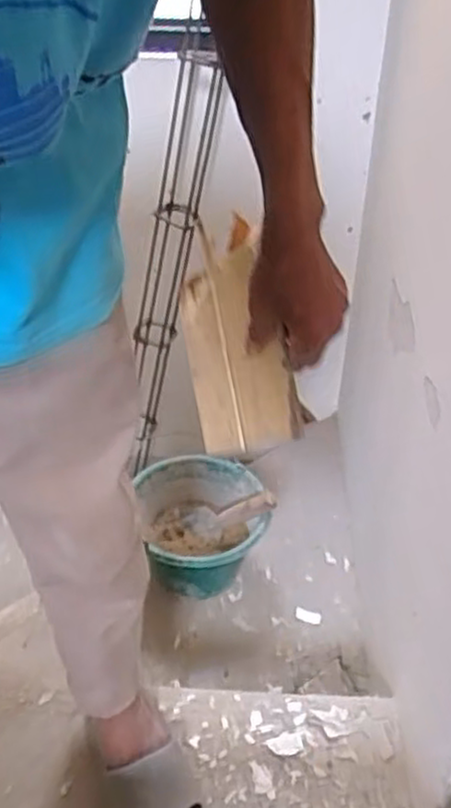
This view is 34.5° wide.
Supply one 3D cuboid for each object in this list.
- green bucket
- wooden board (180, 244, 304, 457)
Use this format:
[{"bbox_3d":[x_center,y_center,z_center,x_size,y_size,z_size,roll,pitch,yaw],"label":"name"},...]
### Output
[{"bbox_3d":[-0.043,0.240,1.409,0.228,0.194,0.260,-7,38,-12],"label":"green bucket"},{"bbox_3d":[0.006,-0.045,0.687,0.007,0.178,0.138,-7,-8,-37],"label":"wooden board"}]

